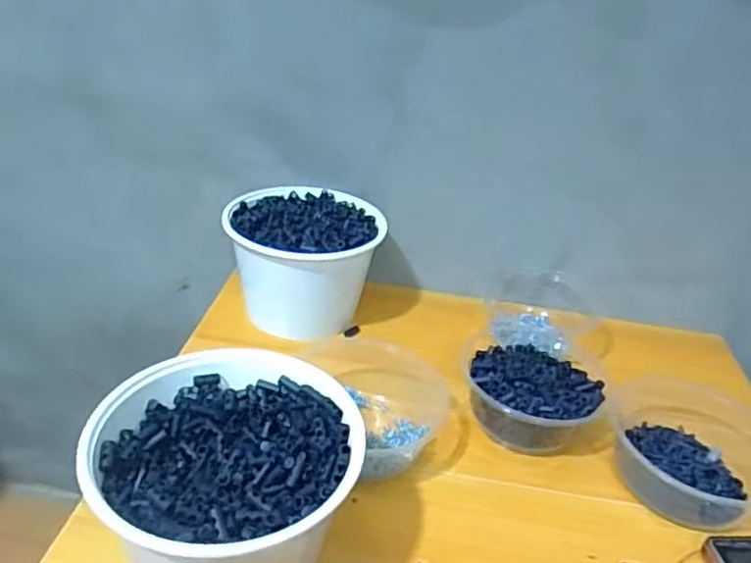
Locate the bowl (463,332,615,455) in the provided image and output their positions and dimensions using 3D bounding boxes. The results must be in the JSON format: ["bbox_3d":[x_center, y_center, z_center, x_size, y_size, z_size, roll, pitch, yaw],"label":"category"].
[{"bbox_3d":[0.147,0.102,0.603,0.123,0.058,0.130,5,31,-3],"label":"bowl"}]

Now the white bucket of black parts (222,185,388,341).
[{"bbox_3d":[-0.079,-0.022,0.713,0.154,0.112,0.146,5,31,-3],"label":"white bucket of black parts"}]

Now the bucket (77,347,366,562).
[{"bbox_3d":[-0.098,0.139,0.431,0.159,0.110,0.153,5,31,-3],"label":"bucket"}]

